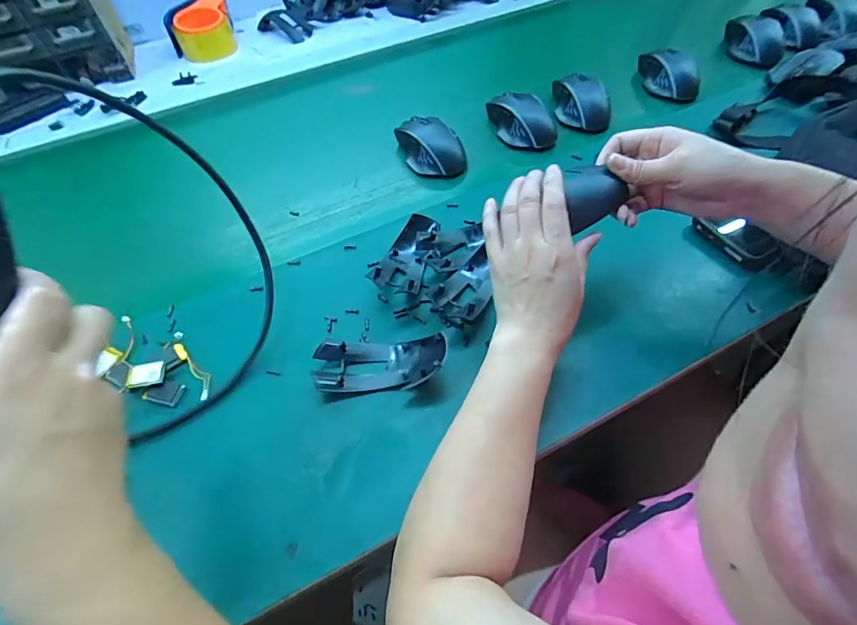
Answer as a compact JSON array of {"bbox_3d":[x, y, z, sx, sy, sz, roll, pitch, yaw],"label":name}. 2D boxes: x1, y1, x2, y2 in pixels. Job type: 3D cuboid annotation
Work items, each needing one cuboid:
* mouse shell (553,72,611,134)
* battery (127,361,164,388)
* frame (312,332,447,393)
[{"bbox_3d":[0.213,-0.294,0.611,0.065,0.035,0.092,-1,55,1],"label":"mouse shell"},{"bbox_3d":[-0.250,0.055,0.394,0.030,0.006,0.020,-10,75,-9],"label":"battery"},{"bbox_3d":[-0.041,0.045,0.393,0.116,0.026,0.051,-5,53,14],"label":"frame"}]

